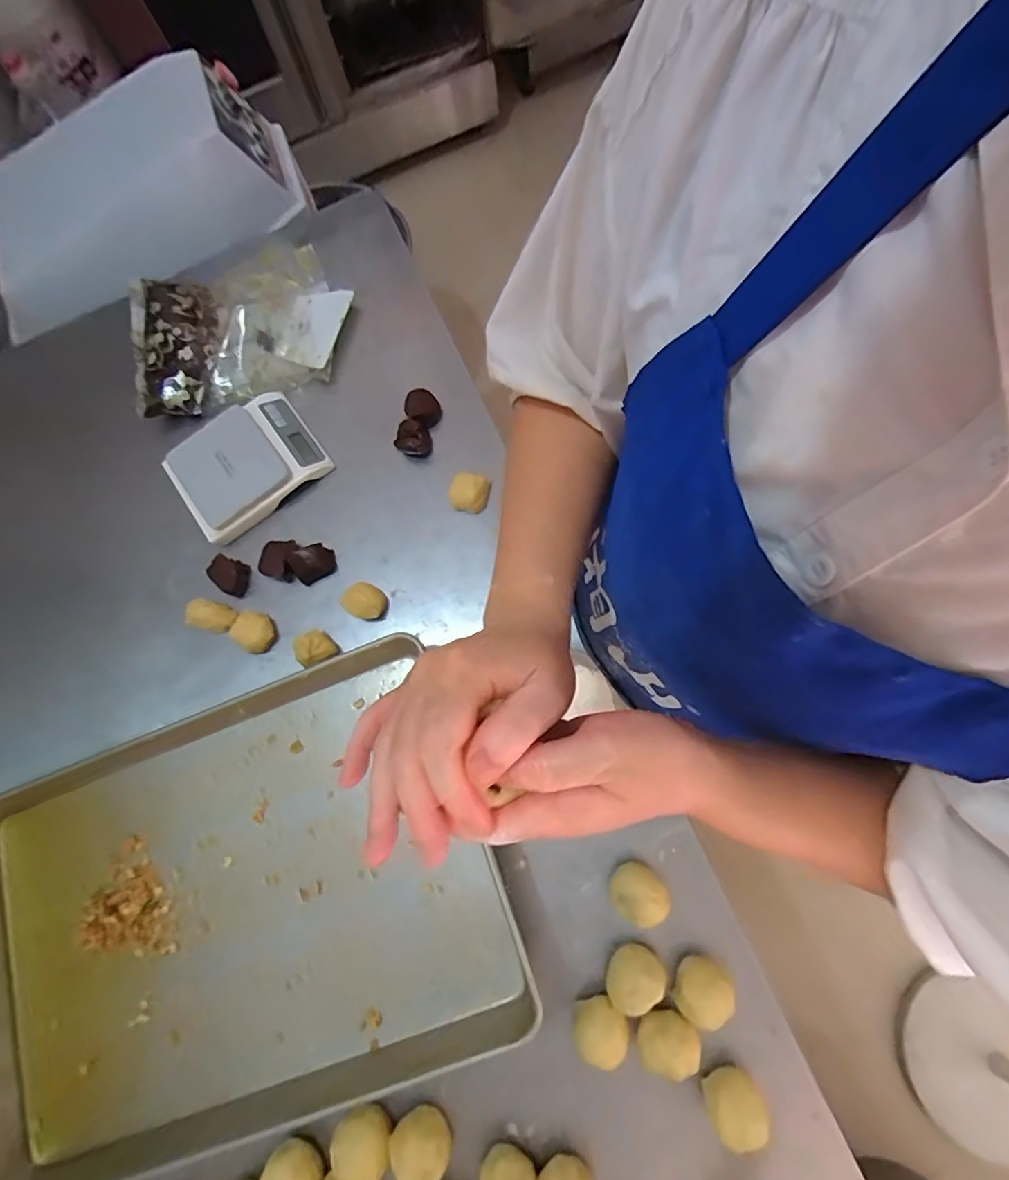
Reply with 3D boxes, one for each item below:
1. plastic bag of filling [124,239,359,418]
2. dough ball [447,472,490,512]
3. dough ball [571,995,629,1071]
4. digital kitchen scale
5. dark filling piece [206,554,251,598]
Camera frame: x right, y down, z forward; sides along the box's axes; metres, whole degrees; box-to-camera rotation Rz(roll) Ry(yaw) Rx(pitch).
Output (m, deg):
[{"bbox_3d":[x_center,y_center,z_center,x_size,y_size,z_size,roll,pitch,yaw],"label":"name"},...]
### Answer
[{"bbox_3d":[-0.378,-0.377,0.735,0.312,0.047,0.217,-12,76,3],"label":"plastic bag of filling"},{"bbox_3d":[-0.046,-0.124,0.656,0.051,0.030,0.044,11,78,10],"label":"dough ball"},{"bbox_3d":[0.094,0.424,0.495,0.050,0.041,0.048,-2,76,7],"label":"dough ball"},{"bbox_3d":[-0.347,-0.172,0.683,0.184,0.029,0.146,-38,76,-3],"label":"digital kitchen scale"},{"bbox_3d":[-0.360,-0.020,0.667,0.047,0.025,0.042,26,81,11],"label":"dark filling piece"}]

